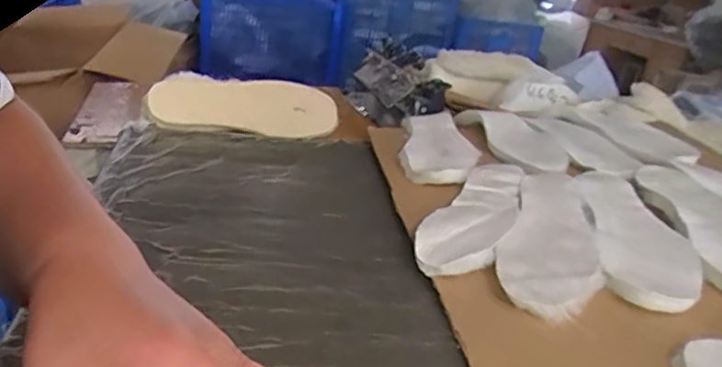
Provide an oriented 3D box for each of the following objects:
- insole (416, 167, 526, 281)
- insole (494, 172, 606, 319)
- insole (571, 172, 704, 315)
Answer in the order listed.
[{"bbox_3d":[0.136,0.032,0.677,0.081,0.015,0.263,13,28,25],"label":"insole"},{"bbox_3d":[0.199,0.052,0.636,0.095,0.016,0.276,7,28,13],"label":"insole"},{"bbox_3d":[0.298,0.050,0.651,0.091,0.018,0.274,2,26,10],"label":"insole"}]

